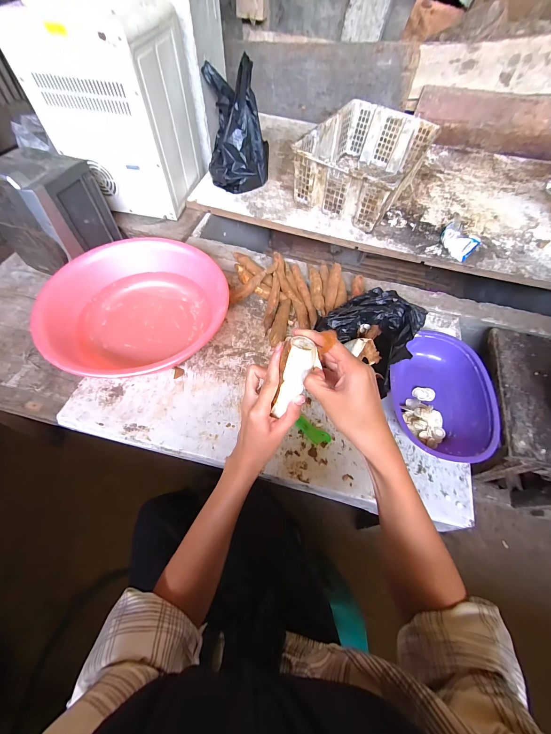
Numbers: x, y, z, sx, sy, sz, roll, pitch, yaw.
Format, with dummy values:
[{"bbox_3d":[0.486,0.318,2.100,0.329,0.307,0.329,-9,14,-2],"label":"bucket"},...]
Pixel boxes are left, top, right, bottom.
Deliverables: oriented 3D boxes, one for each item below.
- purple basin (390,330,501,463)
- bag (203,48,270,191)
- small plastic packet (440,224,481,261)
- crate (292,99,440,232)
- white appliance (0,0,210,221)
[{"bbox_3d":[0.358,0.059,0.639,0.211,0.079,0.295,4,62,1],"label":"purple basin"},{"bbox_3d":[-0.122,-0.758,0.910,0.200,0.255,0.232,-2,61,-3],"label":"bag"},{"bbox_3d":[0.554,-0.383,0.861,0.046,0.065,0.121,-22,64,-12],"label":"small plastic packet"},{"bbox_3d":[0.307,-0.702,0.957,0.329,0.158,0.463,31,66,14],"label":"crate"},{"bbox_3d":[-0.415,-0.739,0.798,0.301,0.410,0.347,15,61,6],"label":"white appliance"}]

